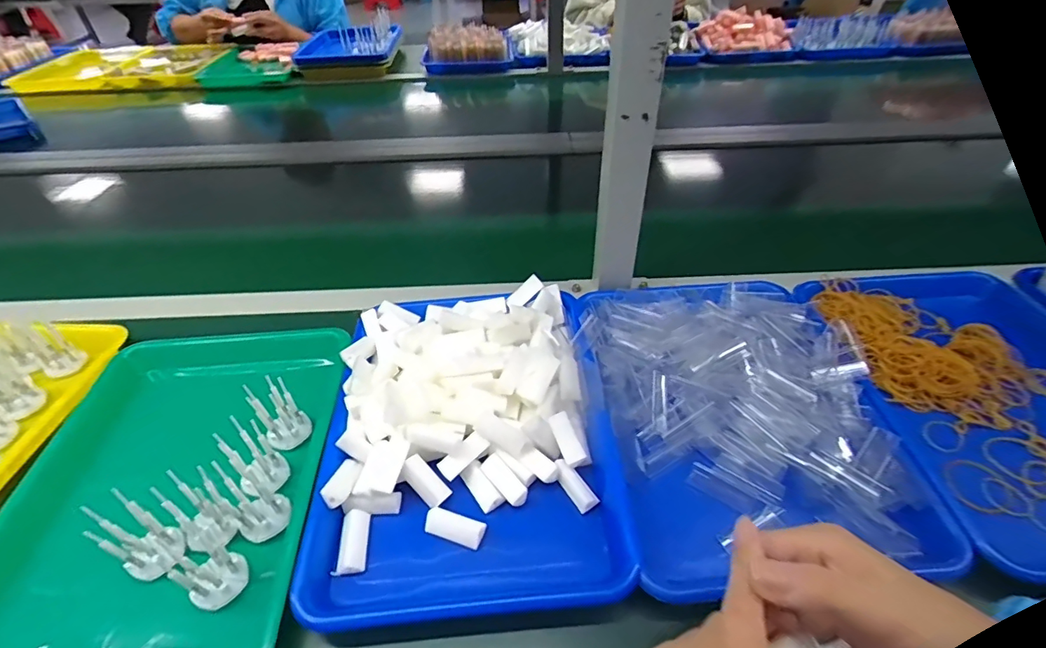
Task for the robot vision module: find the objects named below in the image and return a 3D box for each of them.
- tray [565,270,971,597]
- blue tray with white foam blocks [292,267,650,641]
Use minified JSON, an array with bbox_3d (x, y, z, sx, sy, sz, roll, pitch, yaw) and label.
[{"bbox_3d":[0.196,0.073,0.462,0.264,0.067,0.313,-4,43,-2],"label":"tray"},{"bbox_3d":[-0.051,0.088,0.451,0.242,0.055,0.319,-4,43,-3],"label":"blue tray with white foam blocks"}]

